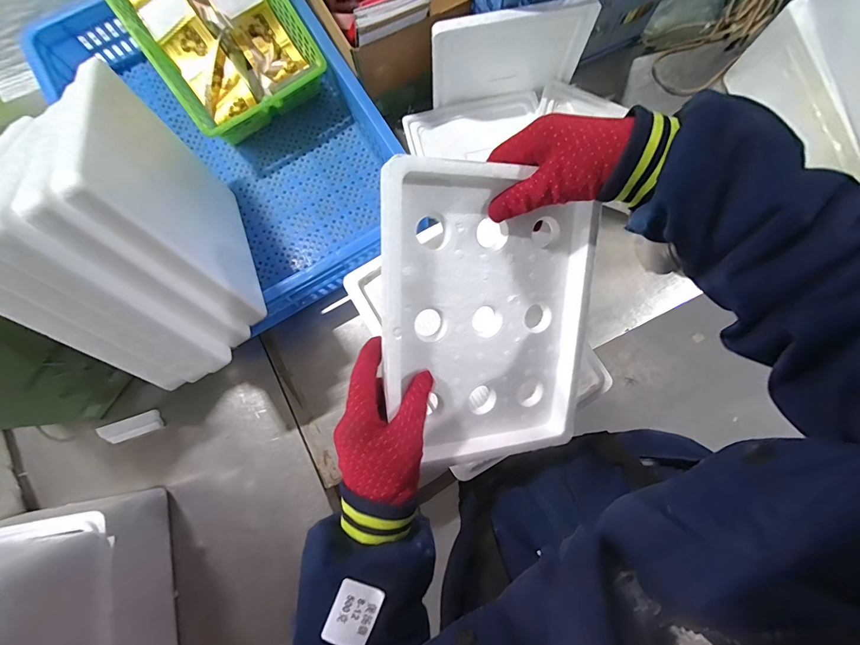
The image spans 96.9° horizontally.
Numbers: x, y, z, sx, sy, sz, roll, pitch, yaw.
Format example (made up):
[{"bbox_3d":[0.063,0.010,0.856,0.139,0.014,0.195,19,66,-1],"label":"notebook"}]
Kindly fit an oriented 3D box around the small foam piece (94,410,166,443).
[{"bbox_3d":[-0.463,0.163,0.591,0.096,0.016,0.033,-18,80,-2],"label":"small foam piece"}]

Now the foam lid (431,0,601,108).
[{"bbox_3d":[0.117,-0.393,0.565,0.228,0.135,0.023,-8,80,0],"label":"foam lid"}]

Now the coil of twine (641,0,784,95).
[{"bbox_3d":[0.545,-0.562,0.675,0.357,0.079,0.144,-44,81,15],"label":"coil of twine"}]

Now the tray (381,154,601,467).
[{"bbox_3d":[0.054,0.000,0.344,0.198,0.025,0.257,-3,104,-20],"label":"tray"}]

